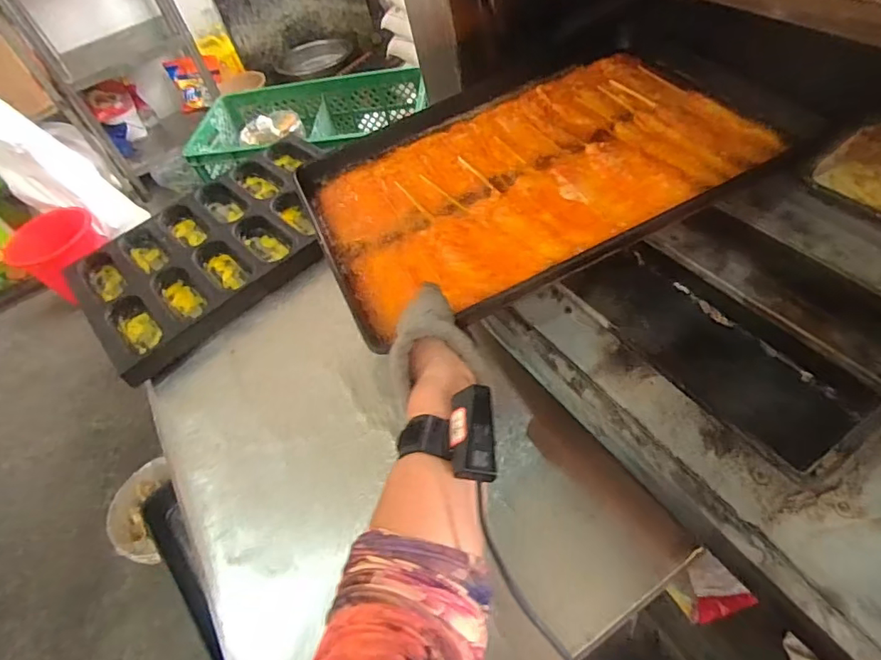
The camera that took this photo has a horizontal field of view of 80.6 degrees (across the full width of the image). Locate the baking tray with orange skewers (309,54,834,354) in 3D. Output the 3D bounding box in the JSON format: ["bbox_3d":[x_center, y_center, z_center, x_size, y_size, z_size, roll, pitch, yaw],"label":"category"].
[{"bbox_3d":[0.106,-0.242,0.736,0.586,0.032,0.458,-26,51,-6],"label":"baking tray with orange skewers"}]

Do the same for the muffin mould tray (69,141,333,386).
[{"bbox_3d":[-0.454,-0.192,1.083,0.583,0.057,0.436,-39,53,-17],"label":"muffin mould tray"}]

